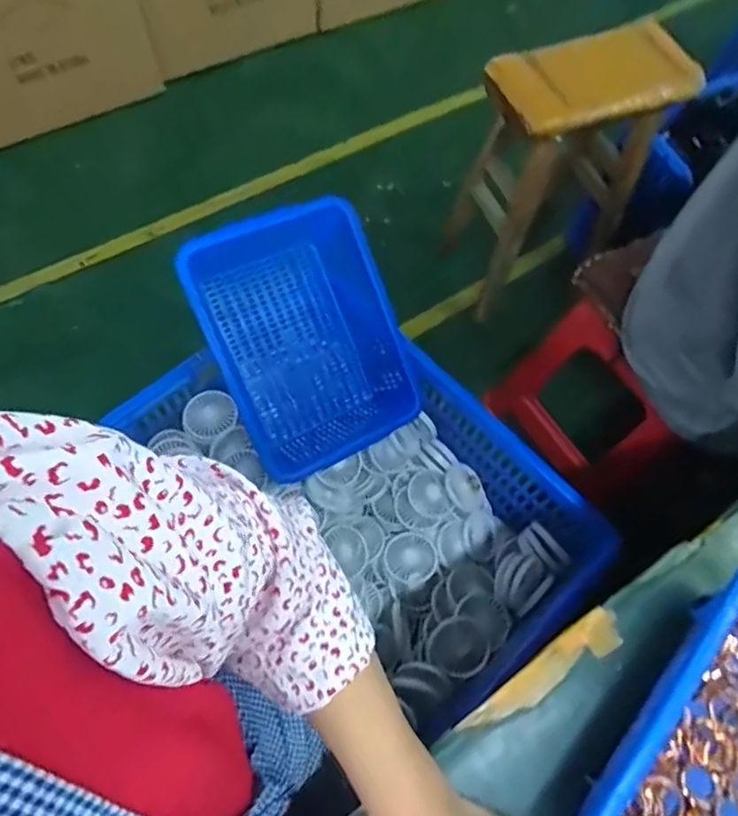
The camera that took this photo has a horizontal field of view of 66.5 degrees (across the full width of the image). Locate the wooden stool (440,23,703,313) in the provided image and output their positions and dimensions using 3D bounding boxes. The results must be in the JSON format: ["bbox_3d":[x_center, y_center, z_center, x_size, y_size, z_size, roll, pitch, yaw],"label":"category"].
[{"bbox_3d":[0.388,-0.496,1.185,0.343,0.470,0.230,-25,71,-15],"label":"wooden stool"}]

